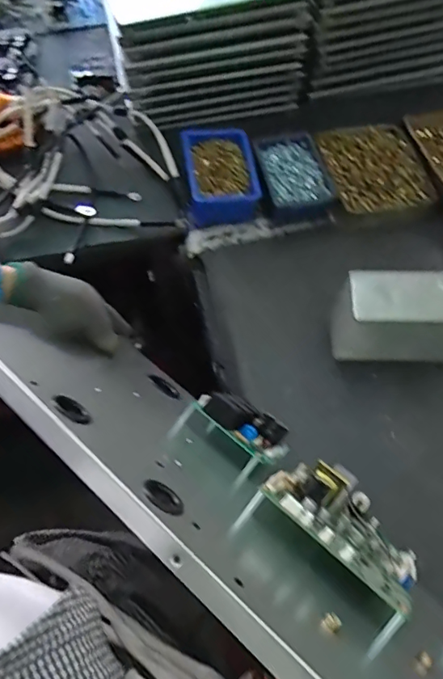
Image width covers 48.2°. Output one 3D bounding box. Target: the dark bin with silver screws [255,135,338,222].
[{"bbox_3d":[0.107,-0.252,0.772,0.104,0.049,0.149,-11,62,-4],"label":"dark bin with silver screws"}]

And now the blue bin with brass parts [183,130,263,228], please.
[{"bbox_3d":[-0.002,-0.256,0.765,0.106,0.055,0.156,-6,62,-1],"label":"blue bin with brass parts"}]

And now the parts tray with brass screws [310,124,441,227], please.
[{"bbox_3d":[0.237,-0.262,0.784,0.157,0.036,0.193,-6,62,-1],"label":"parts tray with brass screws"}]

